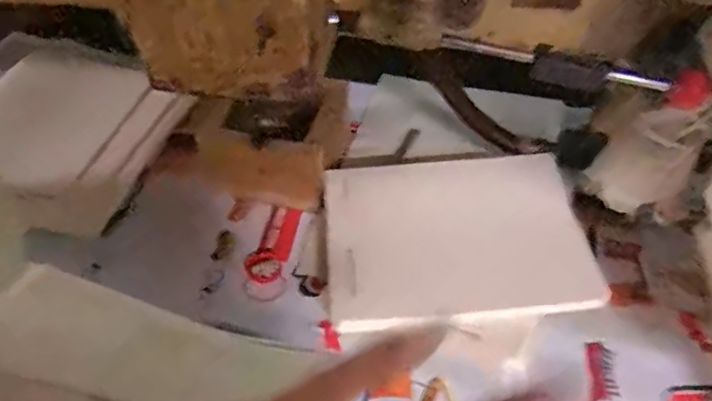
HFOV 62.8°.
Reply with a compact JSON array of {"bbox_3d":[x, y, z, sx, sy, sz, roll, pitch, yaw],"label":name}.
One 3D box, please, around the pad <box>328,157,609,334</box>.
[{"bbox_3d":[0.091,0.039,0.536,0.230,0.021,0.150,-5,81,3],"label":"pad"}]

